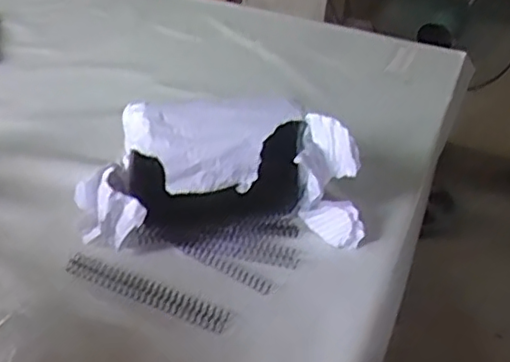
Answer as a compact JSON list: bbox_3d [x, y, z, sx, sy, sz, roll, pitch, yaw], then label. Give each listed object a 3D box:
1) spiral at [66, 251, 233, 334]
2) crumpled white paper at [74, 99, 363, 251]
[{"bbox_3d":[-0.100,0.101,0.590,0.165,0.009,0.025,19,36,17],"label":"spiral"},{"bbox_3d":[-0.029,0.000,0.641,0.277,0.123,0.125,3,34,-5],"label":"crumpled white paper"}]

